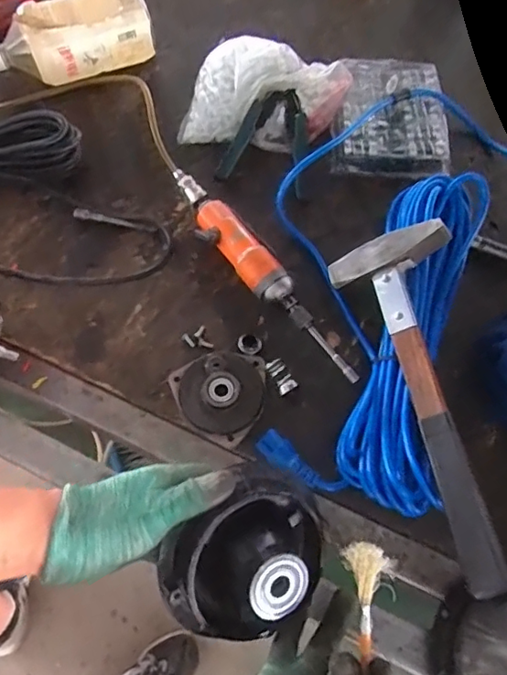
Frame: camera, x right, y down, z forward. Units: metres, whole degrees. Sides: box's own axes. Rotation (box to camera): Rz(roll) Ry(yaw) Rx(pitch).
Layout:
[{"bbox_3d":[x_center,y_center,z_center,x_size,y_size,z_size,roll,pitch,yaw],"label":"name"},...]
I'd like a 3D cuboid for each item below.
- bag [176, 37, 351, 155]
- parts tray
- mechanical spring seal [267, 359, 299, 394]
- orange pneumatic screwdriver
[{"bbox_3d":[0.015,-0.313,0.685,0.204,0.061,0.145,6,67,2],"label":"bag"},{"bbox_3d":[0.173,-0.282,0.683,0.141,0.037,0.173,3,67,1],"label":"parts tray"},{"bbox_3d":[0.028,0.041,0.550,0.019,0.022,0.036,-25,69,-11],"label":"mechanical spring seal"},{"bbox_3d":[0.007,-0.074,0.593,0.049,0.041,0.304,-40,73,-16],"label":"orange pneumatic screwdriver"}]

